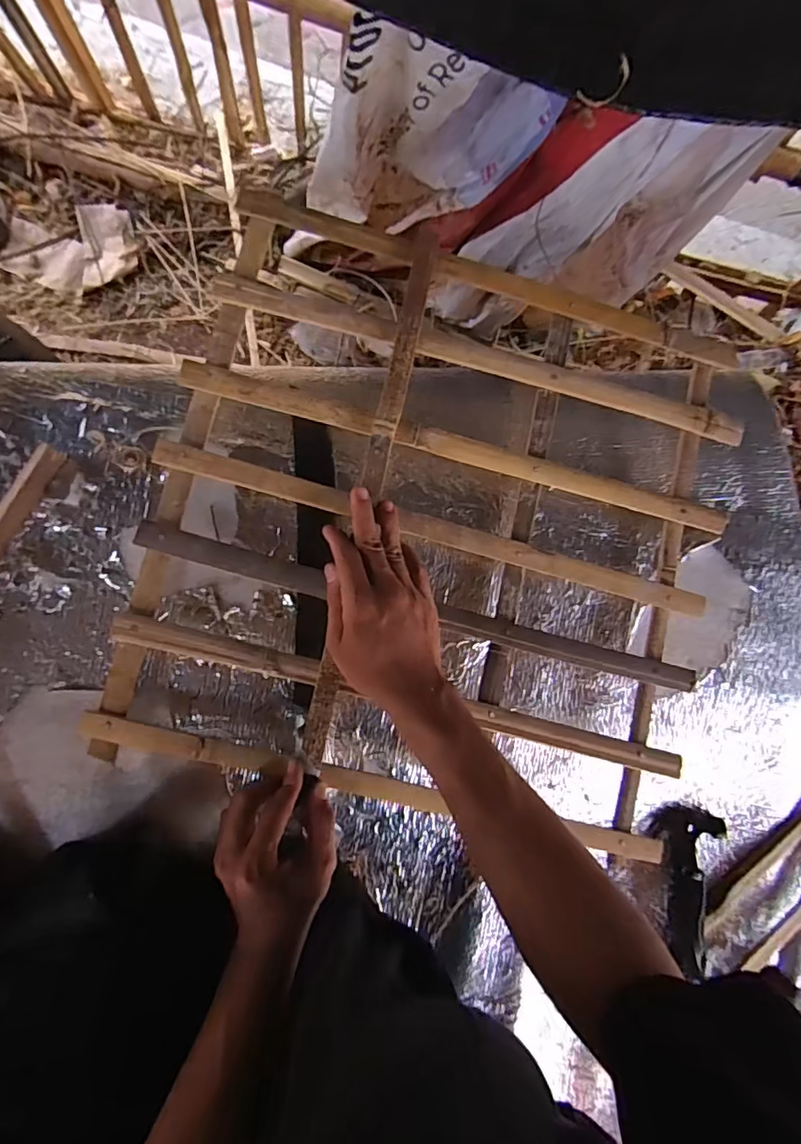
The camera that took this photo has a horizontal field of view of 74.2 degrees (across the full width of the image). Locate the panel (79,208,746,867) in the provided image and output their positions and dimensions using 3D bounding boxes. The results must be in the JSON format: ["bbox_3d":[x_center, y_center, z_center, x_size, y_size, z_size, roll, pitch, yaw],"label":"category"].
[{"bbox_3d":[0.040,-0.033,0.499,0.536,0.059,0.513,13,87,-8],"label":"panel"}]

